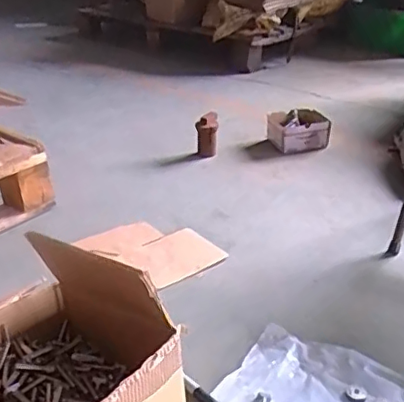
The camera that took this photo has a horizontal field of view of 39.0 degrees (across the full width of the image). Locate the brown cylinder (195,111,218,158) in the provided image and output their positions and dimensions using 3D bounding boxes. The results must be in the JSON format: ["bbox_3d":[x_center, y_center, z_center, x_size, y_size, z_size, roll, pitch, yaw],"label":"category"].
[{"bbox_3d":[0.016,-0.203,1.734,0.065,0.118,0.064,2,27,4],"label":"brown cylinder"}]

